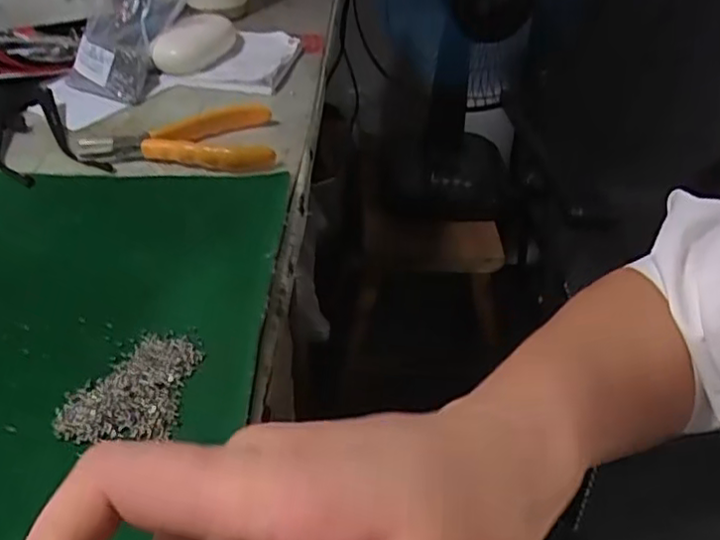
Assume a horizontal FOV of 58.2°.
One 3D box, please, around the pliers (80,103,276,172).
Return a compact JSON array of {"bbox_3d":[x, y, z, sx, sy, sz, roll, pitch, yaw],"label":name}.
[{"bbox_3d":[-0.140,-0.099,0.494,0.142,0.017,0.069,-6,40,-7],"label":"pliers"}]

